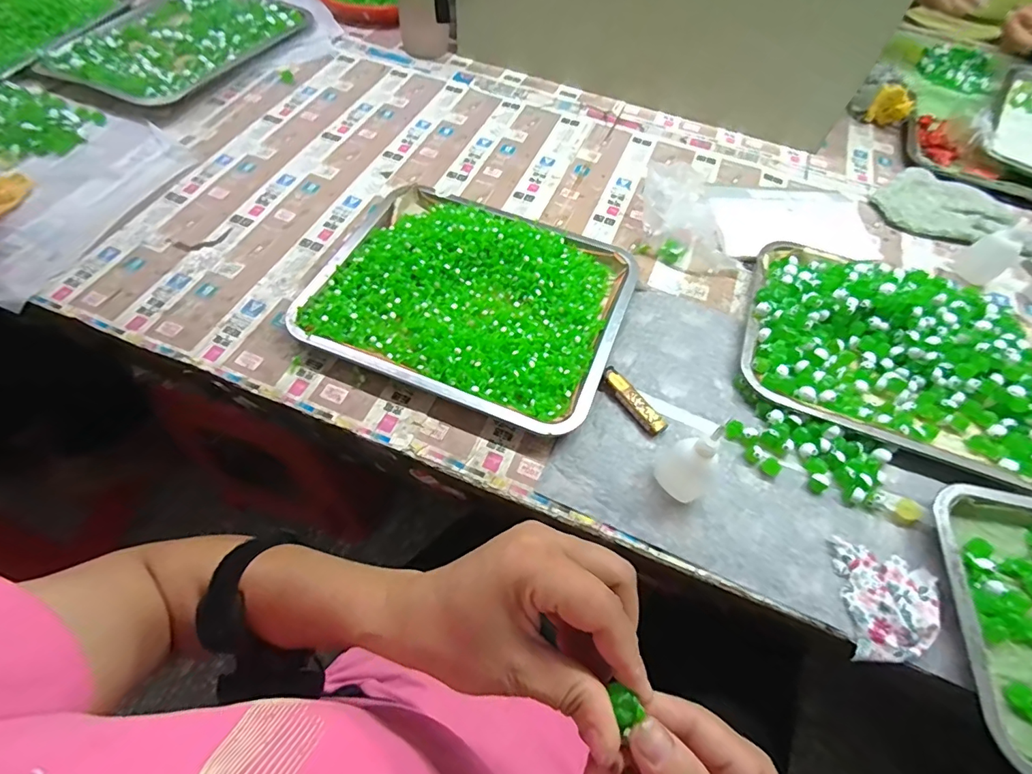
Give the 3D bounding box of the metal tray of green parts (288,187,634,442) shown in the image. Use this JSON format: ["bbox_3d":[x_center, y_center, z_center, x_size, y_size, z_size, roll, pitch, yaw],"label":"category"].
[{"bbox_3d":[-0.047,-0.099,0.514,0.311,0.033,0.255,19,59,10],"label":"metal tray of green parts"}]

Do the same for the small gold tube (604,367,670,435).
[{"bbox_3d":[0.111,0.014,0.464,0.021,0.015,0.077,-34,65,-21],"label":"small gold tube"}]

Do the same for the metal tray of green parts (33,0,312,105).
[{"bbox_3d":[-0.516,-0.549,0.756,0.272,0.026,0.326,25,60,13],"label":"metal tray of green parts"}]

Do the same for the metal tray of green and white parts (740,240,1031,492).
[{"bbox_3d":[0.388,-0.041,0.497,0.290,0.042,0.228,21,59,10],"label":"metal tray of green and white parts"}]

